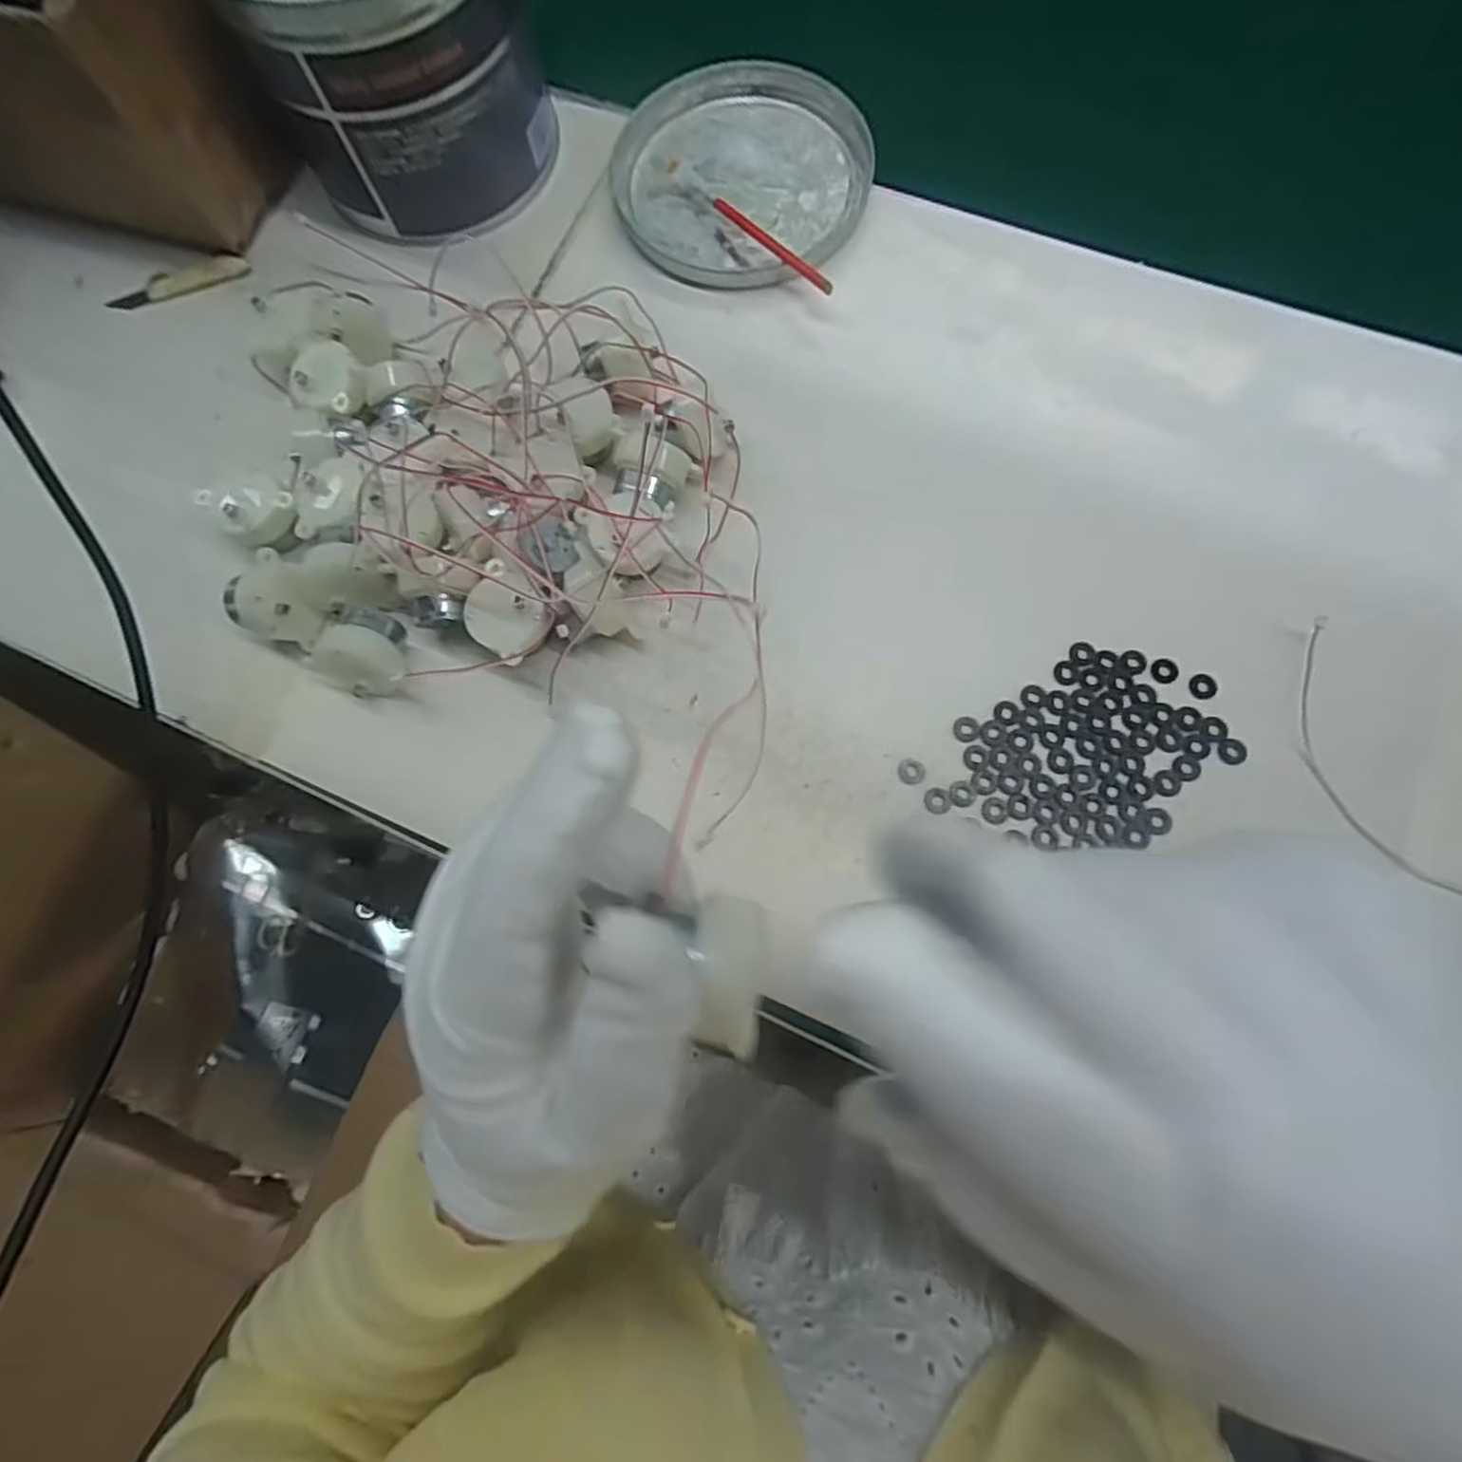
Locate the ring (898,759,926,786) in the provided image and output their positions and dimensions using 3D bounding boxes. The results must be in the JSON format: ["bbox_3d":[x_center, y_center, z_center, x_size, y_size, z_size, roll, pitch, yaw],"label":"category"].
[{"bbox_3d":[0.074,0.016,0.289,0.011,0.004,0.010,-1,76,2],"label":"ring"}]

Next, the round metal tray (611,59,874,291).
[{"bbox_3d":[0.006,-0.288,0.367,0.128,0.023,0.128,-1,76,2],"label":"round metal tray"}]

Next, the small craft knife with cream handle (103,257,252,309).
[{"bbox_3d":[-0.291,-0.236,0.374,0.072,0.009,0.013,-15,76,-2],"label":"small craft knife with cream handle"}]

